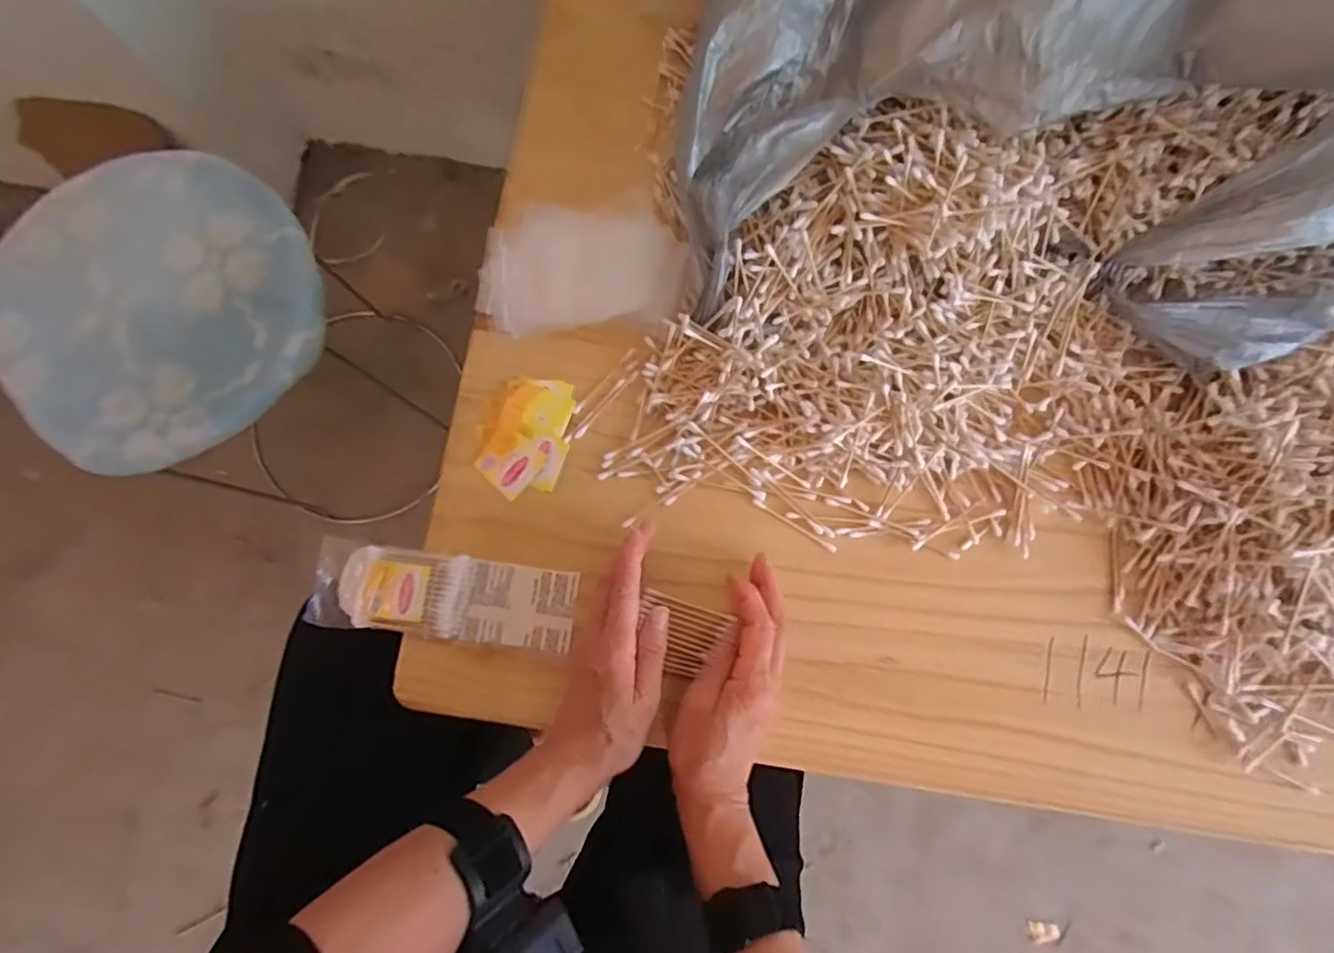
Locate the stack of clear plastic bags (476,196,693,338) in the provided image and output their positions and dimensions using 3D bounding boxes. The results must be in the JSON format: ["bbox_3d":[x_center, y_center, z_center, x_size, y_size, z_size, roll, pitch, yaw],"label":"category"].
[{"bbox_3d":[-0.067,-0.166,0.488,0.161,0.016,0.089,-5,80,0],"label":"stack of clear plastic bags"}]

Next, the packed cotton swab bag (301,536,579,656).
[{"bbox_3d":[-0.166,0.089,0.463,0.189,0.016,0.060,7,80,2],"label":"packed cotton swab bag"}]

